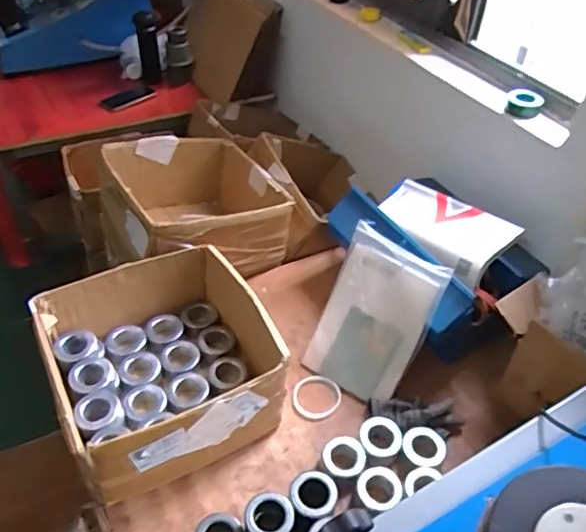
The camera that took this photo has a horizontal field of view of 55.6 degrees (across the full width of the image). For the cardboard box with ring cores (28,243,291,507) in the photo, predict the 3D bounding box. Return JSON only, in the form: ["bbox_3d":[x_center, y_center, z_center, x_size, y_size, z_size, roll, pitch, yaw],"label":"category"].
[{"bbox_3d":[-0.210,0.158,0.926,0.343,0.160,0.330,-21,48,-23],"label":"cardboard box with ring cores"}]

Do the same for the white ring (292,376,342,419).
[{"bbox_3d":[0.043,0.232,0.991,0.085,0.019,0.081,1,43,-1],"label":"white ring"}]

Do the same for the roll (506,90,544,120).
[{"bbox_3d":[0.425,-0.297,1.021,0.060,0.032,0.056,1,43,-1],"label":"roll"}]

